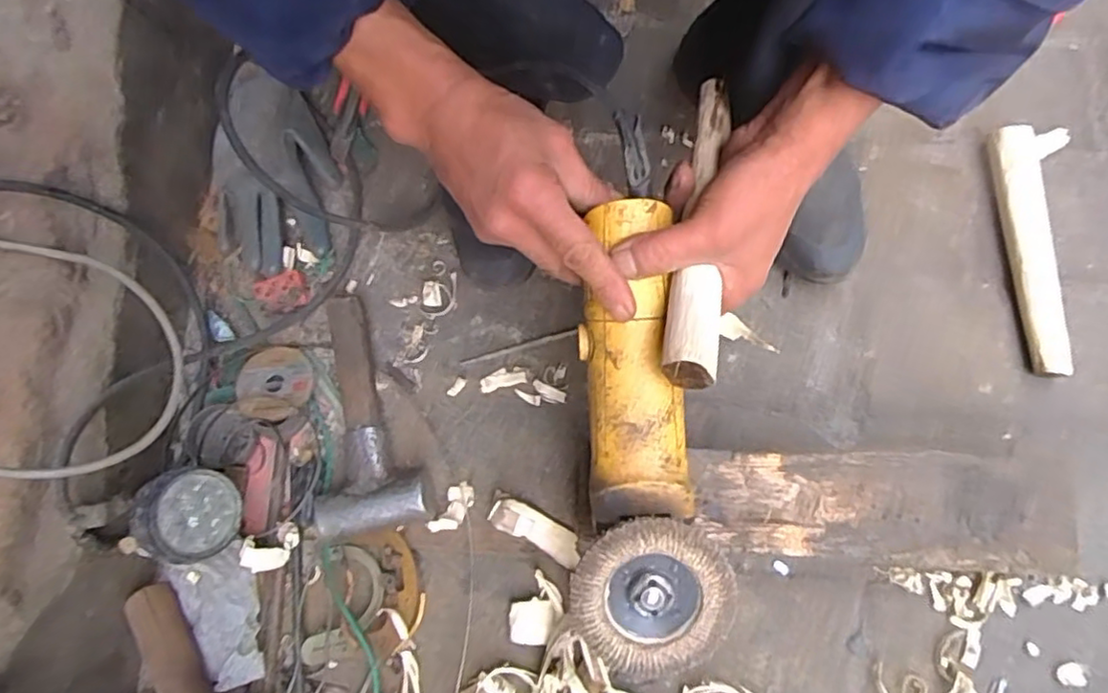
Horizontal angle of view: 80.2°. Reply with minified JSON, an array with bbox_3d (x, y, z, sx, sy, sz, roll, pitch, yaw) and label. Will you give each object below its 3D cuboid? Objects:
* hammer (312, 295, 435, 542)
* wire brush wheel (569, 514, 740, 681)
[{"bbox_3d":[-0.162,0.051,0.550,0.085,0.032,0.195,-12,77,-1],"label":"hammer"},{"bbox_3d":[0.057,0.149,0.391,0.091,0.012,0.096,16,98,0],"label":"wire brush wheel"}]

